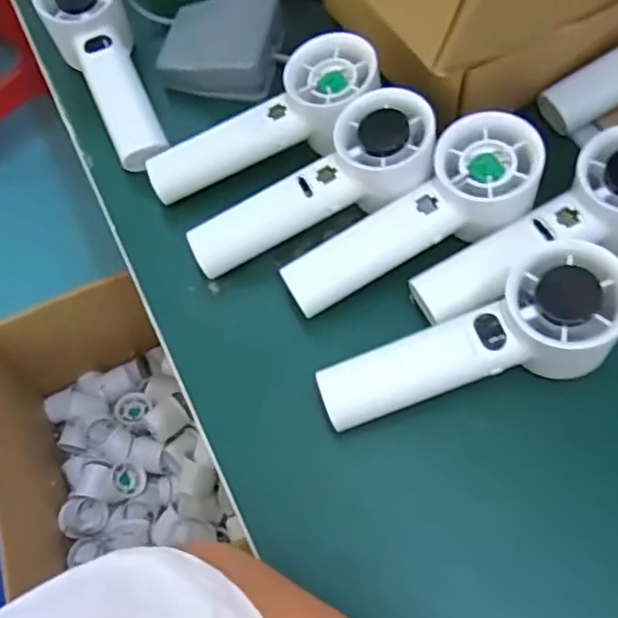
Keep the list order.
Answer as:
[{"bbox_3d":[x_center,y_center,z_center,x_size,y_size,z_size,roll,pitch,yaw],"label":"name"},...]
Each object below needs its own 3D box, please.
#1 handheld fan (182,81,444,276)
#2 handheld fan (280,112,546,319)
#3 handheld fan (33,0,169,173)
[{"bbox_3d":[0.002,-0.070,0.366,0.157,0.032,0.053,-30,64,7],"label":"handheld fan"},{"bbox_3d":[0.060,-0.049,0.350,0.156,0.027,0.057,-33,64,5],"label":"handheld fan"},{"bbox_3d":[-0.141,-0.168,0.431,0.054,0.036,0.159,-22,79,-8],"label":"handheld fan"}]

